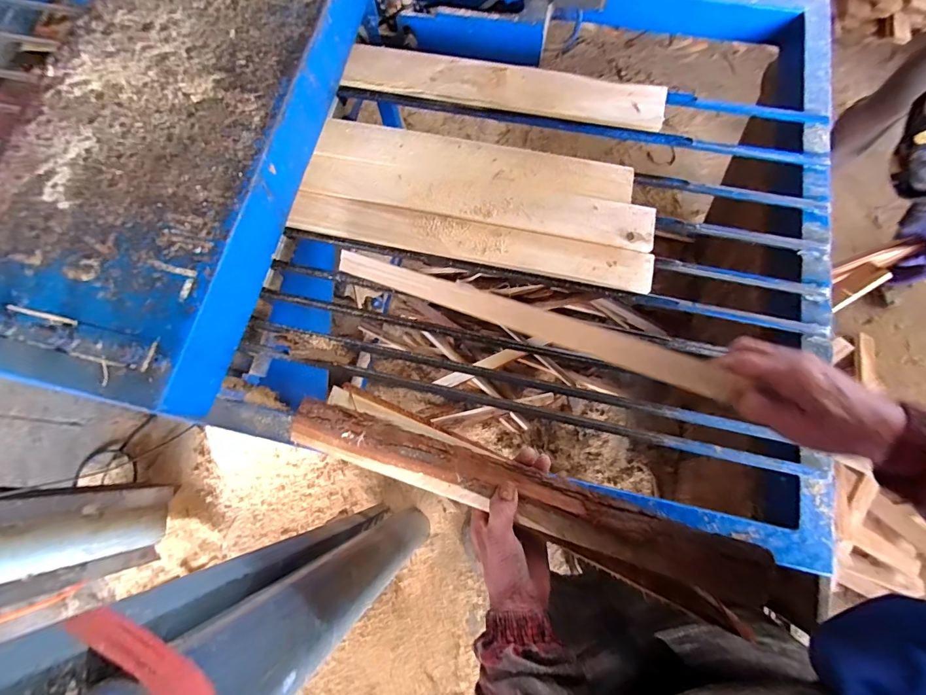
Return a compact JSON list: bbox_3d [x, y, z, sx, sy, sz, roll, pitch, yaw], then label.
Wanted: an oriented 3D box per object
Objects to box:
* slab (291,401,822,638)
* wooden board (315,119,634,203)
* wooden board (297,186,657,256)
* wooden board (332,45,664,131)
[{"bbox_3d":[0.045,0.150,0.421,0.503,0.048,0.068,17,74,14],"label":"slab"},{"bbox_3d":[0.016,-0.267,0.574,0.436,0.014,0.068,11,74,6],"label":"wooden board"},{"bbox_3d":[0.018,-0.203,0.554,0.470,0.014,0.064,12,74,6],"label":"wooden board"},{"bbox_3d":[0.056,-0.396,0.610,0.478,0.024,0.072,13,74,6],"label":"wooden board"}]

